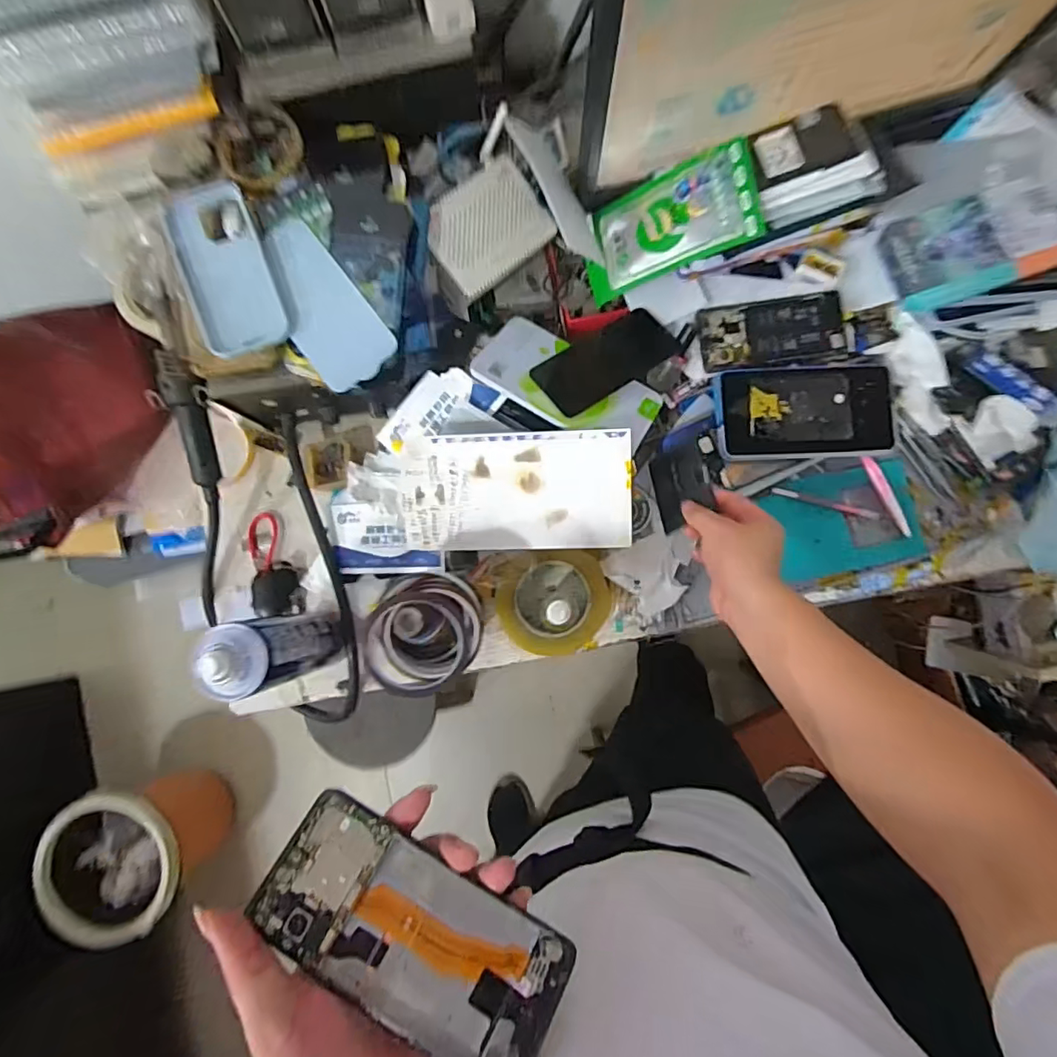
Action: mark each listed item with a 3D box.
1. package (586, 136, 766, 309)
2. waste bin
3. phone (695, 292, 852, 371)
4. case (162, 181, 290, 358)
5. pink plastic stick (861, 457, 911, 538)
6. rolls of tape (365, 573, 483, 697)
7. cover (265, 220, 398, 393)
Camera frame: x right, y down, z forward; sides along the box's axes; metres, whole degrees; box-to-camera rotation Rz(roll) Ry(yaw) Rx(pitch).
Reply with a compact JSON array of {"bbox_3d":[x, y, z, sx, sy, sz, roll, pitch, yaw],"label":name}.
[{"bbox_3d":[0.139,-0.309,0.570,0.175,0.018,0.093,-13,86,30],"label":"package"},{"bbox_3d":[-0.828,0.688,1.241,0.267,0.327,0.274,0,84,2],"label":"waste bin"},{"bbox_3d":[0.274,-0.219,0.625,0.158,0.016,0.075,-5,84,1],"label":"phone"},{"bbox_3d":[-0.282,-0.243,0.521,0.079,0.017,0.164,-20,84,0],"label":"case"},{"bbox_3d":[0.396,-0.035,0.618,0.015,0.007,0.097,-25,84,-1],"label":"pink plastic stick"},{"bbox_3d":[-0.092,0.095,0.507,0.095,0.057,0.104,0,84,2],"label":"rolls of tape"},{"bbox_3d":[-0.194,-0.209,0.520,0.074,0.014,0.163,-36,84,-2],"label":"cover"}]

